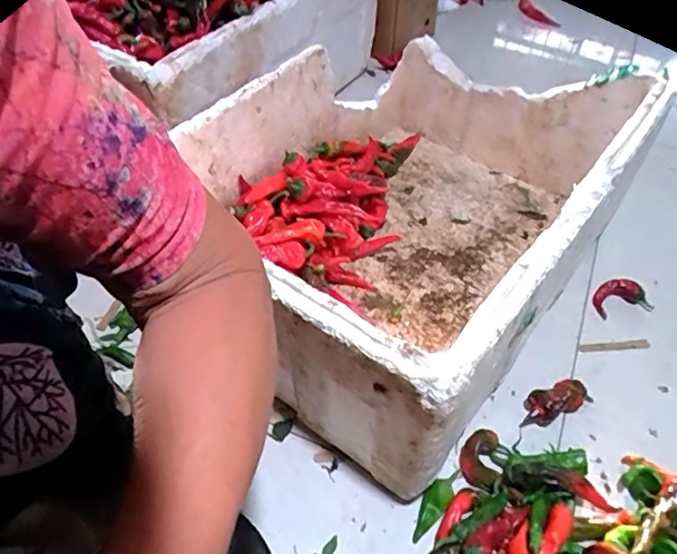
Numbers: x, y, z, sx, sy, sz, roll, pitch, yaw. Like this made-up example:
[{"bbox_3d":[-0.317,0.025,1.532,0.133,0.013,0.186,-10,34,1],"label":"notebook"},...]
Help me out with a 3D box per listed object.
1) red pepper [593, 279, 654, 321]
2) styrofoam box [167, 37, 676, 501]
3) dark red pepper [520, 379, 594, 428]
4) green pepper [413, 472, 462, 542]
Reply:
[{"bbox_3d":[0.405,0.029,0.797,0.085,0.034,0.047,-10,50,-7],"label":"red pepper"},{"bbox_3d":[0.094,-0.106,0.741,0.435,0.240,0.625,30,56,24],"label":"styrofoam box"},{"bbox_3d":[0.265,0.152,0.677,0.101,0.042,0.039,-20,52,-15],"label":"dark red pepper"},{"bbox_3d":[0.105,0.246,0.605,0.028,0.015,0.089,34,58,26],"label":"green pepper"}]

